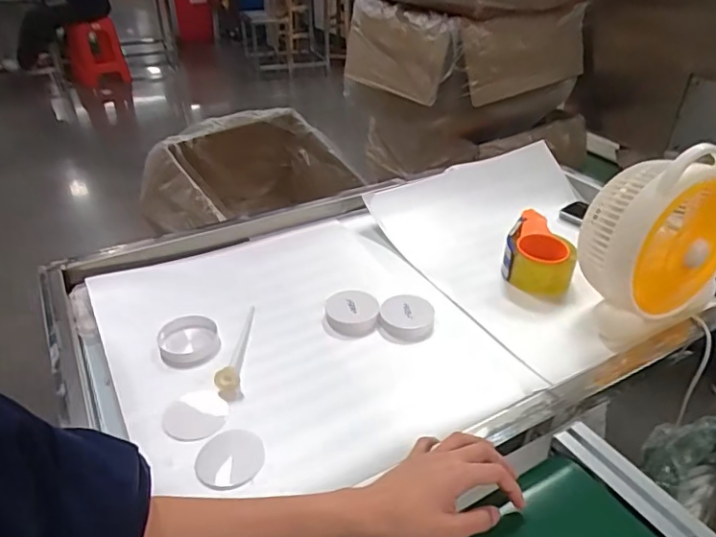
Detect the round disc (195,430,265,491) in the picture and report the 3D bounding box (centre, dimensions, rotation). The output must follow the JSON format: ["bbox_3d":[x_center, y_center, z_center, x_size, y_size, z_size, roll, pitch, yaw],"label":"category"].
[{"bbox_3d":[-0.135,0.202,0.576,0.068,0.004,0.071,-1,34,1],"label":"round disc"}]

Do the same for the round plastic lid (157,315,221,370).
[{"bbox_3d":[-0.227,0.095,0.731,0.074,0.022,0.088,-6,34,-7],"label":"round plastic lid"}]

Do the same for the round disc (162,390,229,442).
[{"bbox_3d":[-0.189,0.170,0.632,0.071,0.004,0.077,-1,34,1],"label":"round disc"}]

